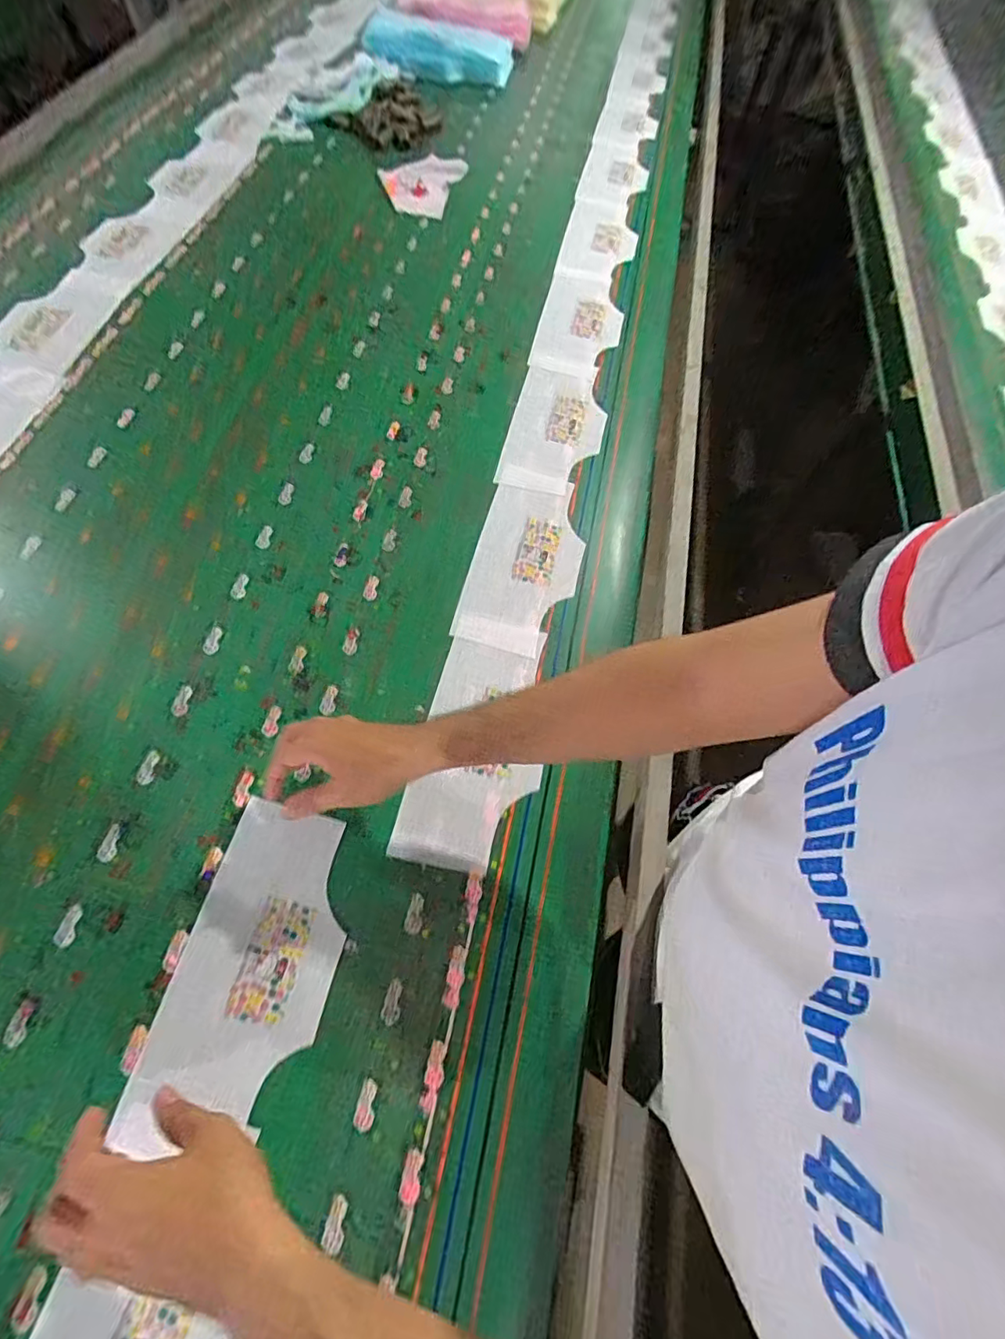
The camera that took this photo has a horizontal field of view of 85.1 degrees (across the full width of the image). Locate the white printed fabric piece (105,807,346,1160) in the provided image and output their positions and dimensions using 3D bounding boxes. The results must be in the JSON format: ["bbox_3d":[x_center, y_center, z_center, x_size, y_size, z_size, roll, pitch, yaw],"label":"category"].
[{"bbox_3d":[-0.221,0.266,0.497,0.133,0.010,0.264,14,63,0],"label":"white printed fabric piece"}]

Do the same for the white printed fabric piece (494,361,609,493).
[{"bbox_3d":[0.082,-0.361,0.806,0.132,0.013,0.254,13,64,2],"label":"white printed fabric piece"}]

